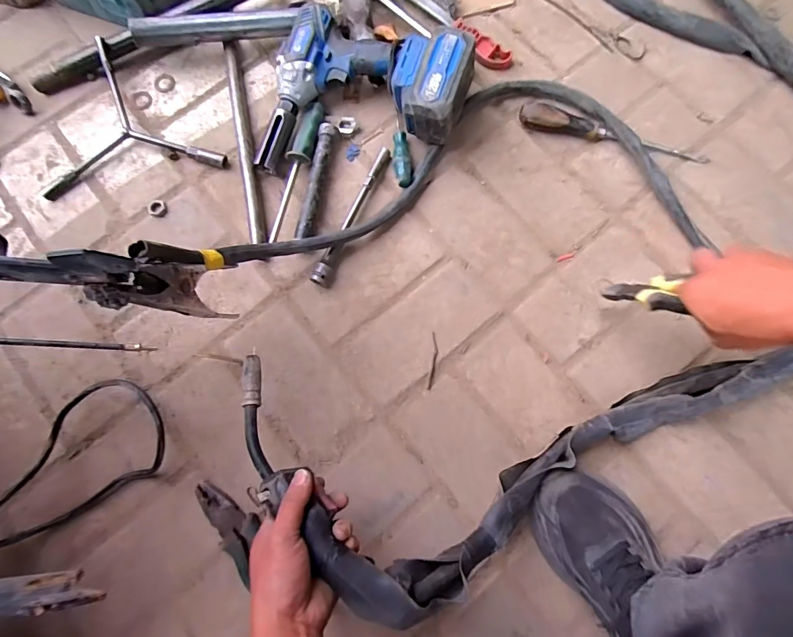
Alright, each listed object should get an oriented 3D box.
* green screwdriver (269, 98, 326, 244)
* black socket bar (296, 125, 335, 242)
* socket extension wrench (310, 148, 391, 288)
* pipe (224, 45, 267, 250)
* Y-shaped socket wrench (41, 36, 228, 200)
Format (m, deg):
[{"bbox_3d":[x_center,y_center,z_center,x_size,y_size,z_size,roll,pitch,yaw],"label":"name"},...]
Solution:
[{"bbox_3d":[-0.127,-0.185,0.552,0.028,0.028,0.199,11,78,2],"label":"green screwdriver"},{"bbox_3d":[-0.103,-0.175,0.557,0.018,0.024,0.157,10,78,2],"label":"black socket bar"},{"bbox_3d":[-0.057,-0.131,0.547,0.023,0.022,0.197,23,79,4],"label":"socket extension wrench"},{"bbox_3d":[-0.198,-0.233,0.568,0.017,0.019,0.293,-11,78,-3],"label":"pipe"},{"bbox_3d":[-0.352,-0.266,0.561,0.228,0.039,0.182,-12,78,-3],"label":"Y-shaped socket wrench"}]

